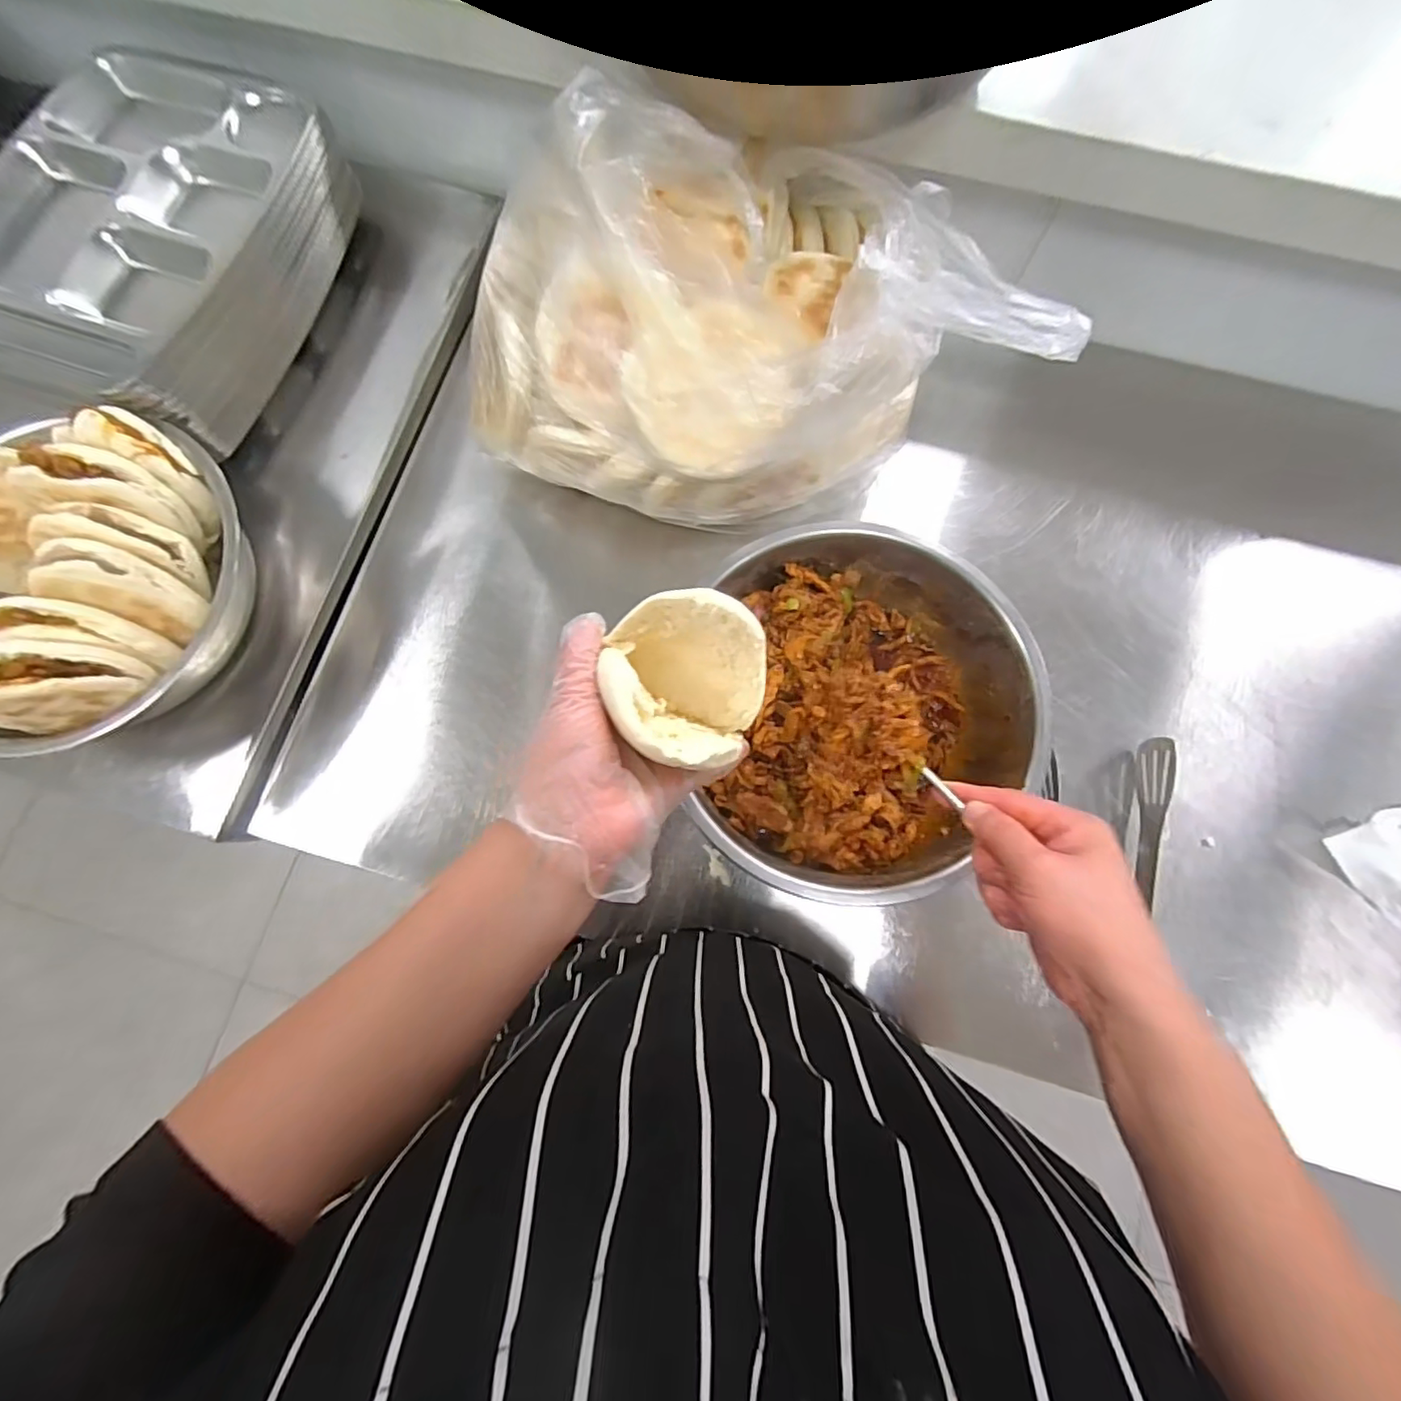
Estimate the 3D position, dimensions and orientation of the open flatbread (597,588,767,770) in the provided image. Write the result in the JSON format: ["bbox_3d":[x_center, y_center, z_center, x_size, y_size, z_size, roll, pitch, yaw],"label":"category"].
[{"bbox_3d":[-0.009,-0.008,0.339,0.085,0.077,0.090,0,77,0],"label":"open flatbread"}]

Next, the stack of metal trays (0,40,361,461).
[{"bbox_3d":[-0.503,-0.422,0.552,0.256,0.087,0.344,17,78,4],"label":"stack of metal trays"}]

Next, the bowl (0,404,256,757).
[{"bbox_3d":[-0.494,-0.098,0.469,0.246,0.100,0.272,29,79,6],"label":"bowl"}]

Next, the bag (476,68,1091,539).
[{"bbox_3d":[0.008,-0.296,0.470,0.401,0.208,0.261,-3,77,-1],"label":"bag"}]

